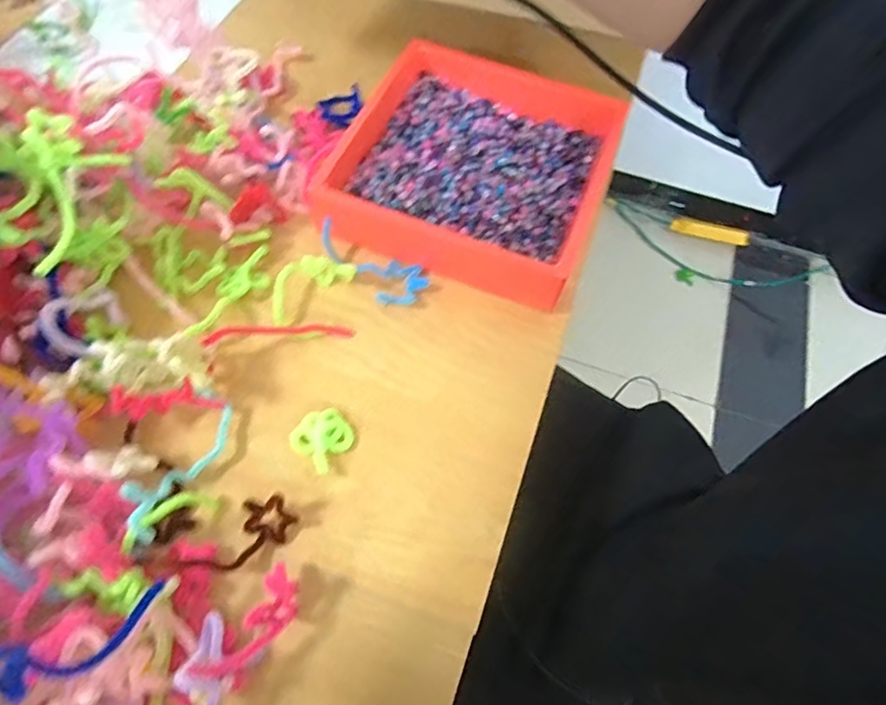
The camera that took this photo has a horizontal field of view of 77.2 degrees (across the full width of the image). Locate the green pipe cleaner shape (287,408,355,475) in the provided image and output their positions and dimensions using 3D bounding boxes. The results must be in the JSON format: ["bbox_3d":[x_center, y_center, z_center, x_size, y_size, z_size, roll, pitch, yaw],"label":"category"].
[{"bbox_3d":[-0.092,0.064,0.426,0.043,0.011,0.042,38,68,15],"label":"green pipe cleaner shape"}]

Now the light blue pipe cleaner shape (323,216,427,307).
[{"bbox_3d":[-0.065,-0.075,0.484,0.102,0.028,0.043,23,65,9],"label":"light blue pipe cleaner shape"}]

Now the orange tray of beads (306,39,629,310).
[{"bbox_3d":[0.028,-0.177,0.526,0.238,0.051,0.256,19,65,7],"label":"orange tray of beads"}]

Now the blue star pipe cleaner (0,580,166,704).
[{"bbox_3d":[-0.212,0.161,0.293,0.121,0.027,0.033,-7,60,-41],"label":"blue star pipe cleaner"}]

